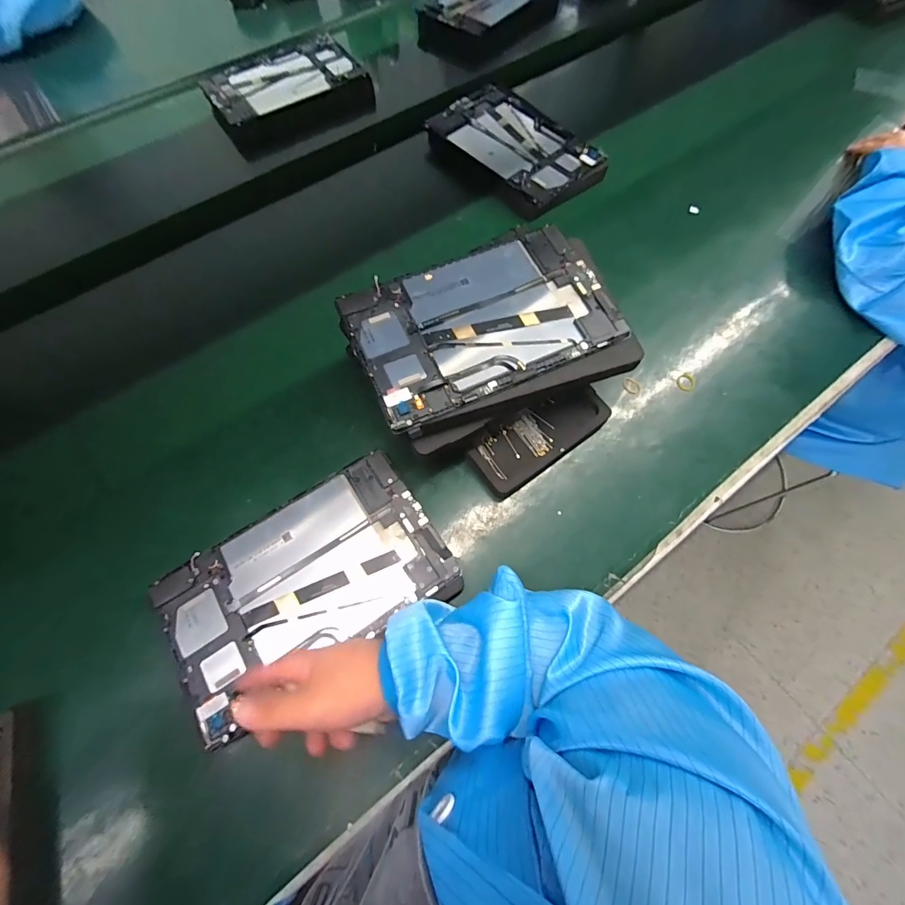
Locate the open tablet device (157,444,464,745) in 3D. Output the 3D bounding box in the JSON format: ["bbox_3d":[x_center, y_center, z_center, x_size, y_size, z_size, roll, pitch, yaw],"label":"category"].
[{"bbox_3d":[-0.129,0.113,0.365,0.238,0.012,0.151,-30,74,-10],"label":"open tablet device"}]

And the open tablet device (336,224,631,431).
[{"bbox_3d":[0.027,-0.125,0.377,0.239,0.008,0.148,-23,73,-8],"label":"open tablet device"}]

